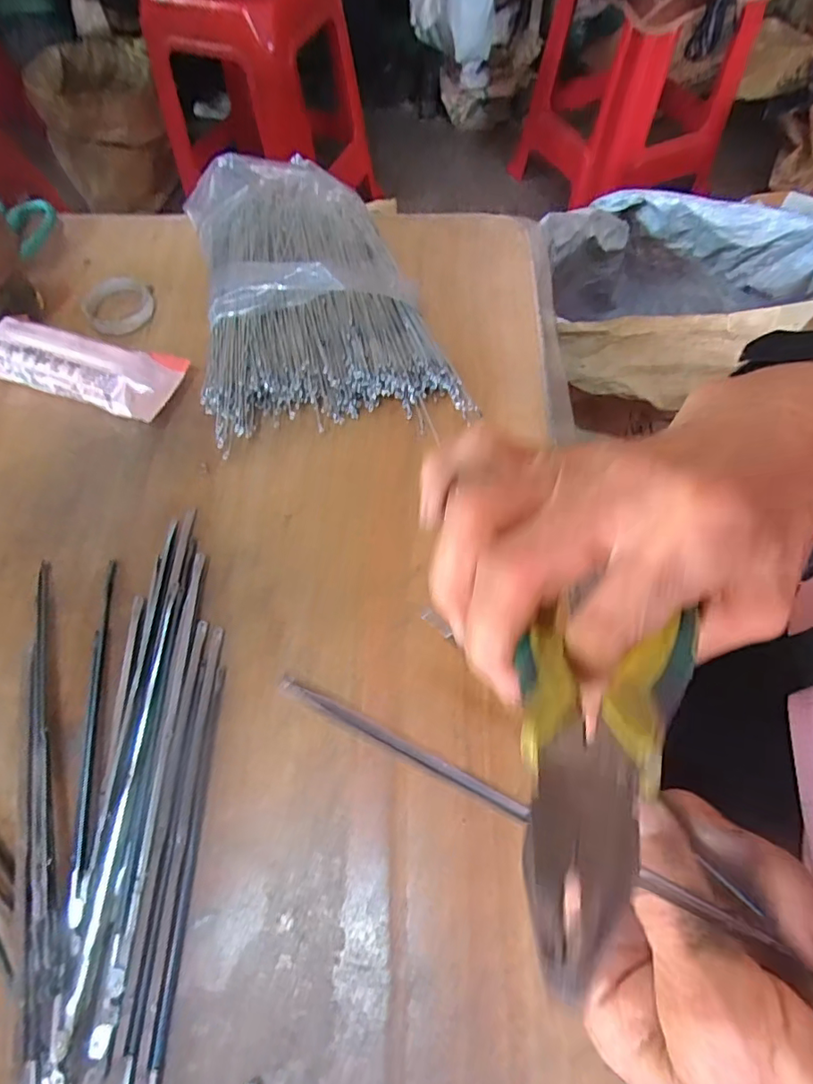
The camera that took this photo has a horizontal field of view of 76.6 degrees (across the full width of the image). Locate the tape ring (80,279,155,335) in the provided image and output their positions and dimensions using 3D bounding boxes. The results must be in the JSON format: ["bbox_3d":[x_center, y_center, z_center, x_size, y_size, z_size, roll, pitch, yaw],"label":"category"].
[{"bbox_3d":[-0.203,-0.167,0.364,0.046,0.010,0.052,-28,65,-11],"label":"tape ring"}]

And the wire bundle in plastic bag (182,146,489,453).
[{"bbox_3d":[-0.062,-0.177,0.347,0.154,0.045,0.237,-12,63,-3],"label":"wire bundle in plastic bag"}]

